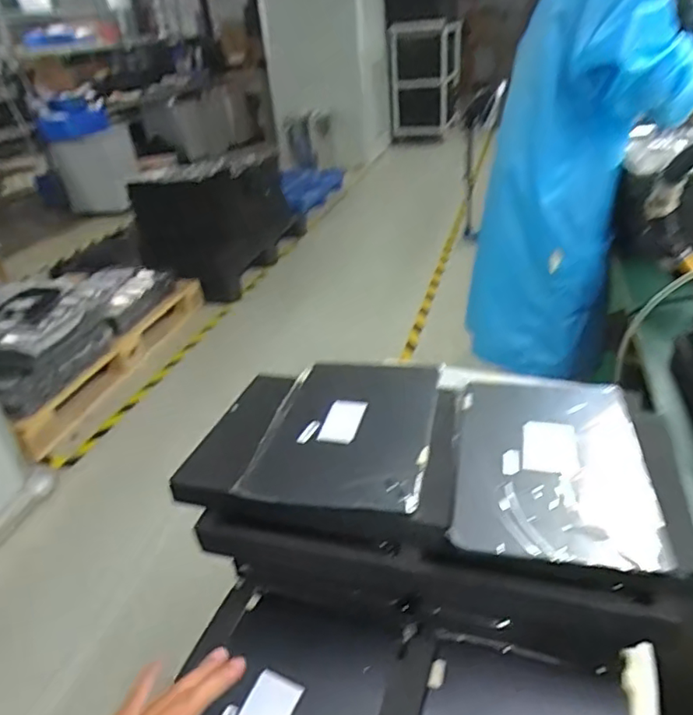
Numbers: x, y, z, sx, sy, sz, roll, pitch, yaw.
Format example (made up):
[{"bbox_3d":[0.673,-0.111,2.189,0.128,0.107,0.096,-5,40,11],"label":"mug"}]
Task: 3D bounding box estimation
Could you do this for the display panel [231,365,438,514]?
[{"bbox_3d":[0.003,0.075,0.627,0.181,0.018,0.248,2,32,14],"label":"display panel"}]

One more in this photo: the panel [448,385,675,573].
[{"bbox_3d":[0.196,0.096,0.552,0.173,0.014,0.249,2,32,13],"label":"panel"}]

